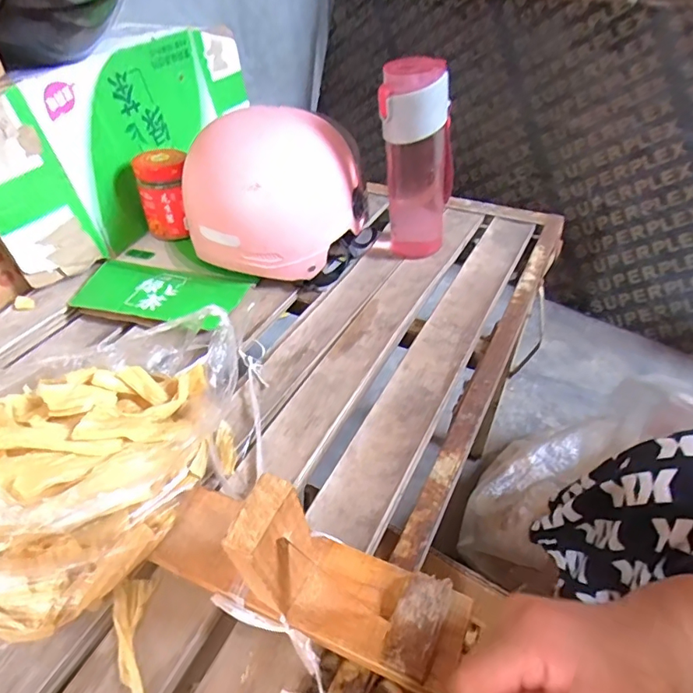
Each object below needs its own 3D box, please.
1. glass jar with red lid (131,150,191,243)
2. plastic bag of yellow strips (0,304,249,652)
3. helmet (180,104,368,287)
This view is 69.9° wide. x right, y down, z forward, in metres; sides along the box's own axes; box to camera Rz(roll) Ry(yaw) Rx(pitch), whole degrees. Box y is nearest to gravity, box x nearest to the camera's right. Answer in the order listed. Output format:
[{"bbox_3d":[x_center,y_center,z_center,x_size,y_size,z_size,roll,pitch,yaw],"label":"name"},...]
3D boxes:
[{"bbox_3d":[-0.242,-0.200,0.666,0.068,0.105,0.064,-12,43,-12],"label":"glass jar with red lid"},{"bbox_3d":[-0.200,0.067,0.340,0.248,0.174,0.192,-10,44,-7],"label":"plastic bag of yellow strips"},{"bbox_3d":[-0.085,-0.192,0.610,0.214,0.165,0.195,-3,44,0],"label":"helmet"}]

